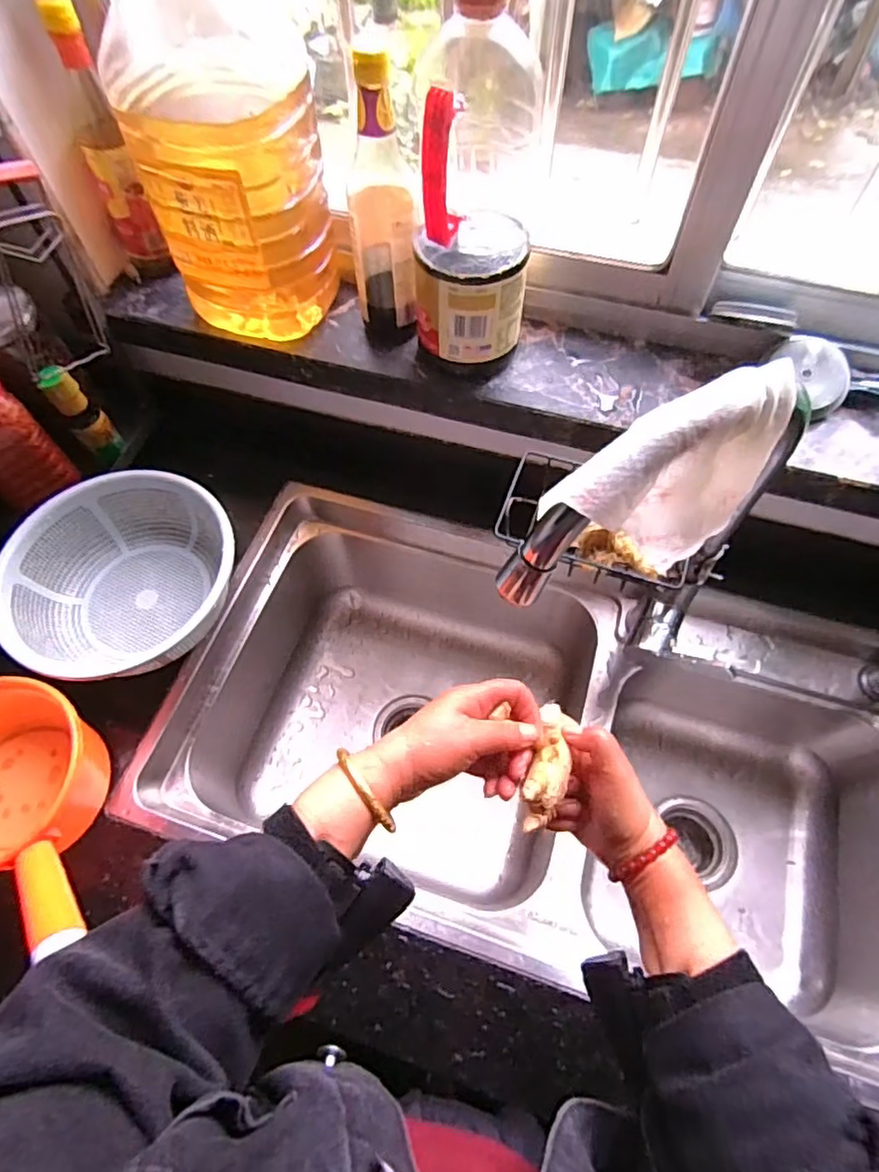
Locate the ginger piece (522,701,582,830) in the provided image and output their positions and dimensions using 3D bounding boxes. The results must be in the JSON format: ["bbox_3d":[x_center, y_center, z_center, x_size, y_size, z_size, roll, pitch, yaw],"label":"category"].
[{"bbox_3d":[0.077,0.122,0.410,0.025,0.029,0.086,15,52,9],"label":"ginger piece"}]

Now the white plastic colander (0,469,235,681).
[{"bbox_3d":[-0.336,-0.013,0.659,0.226,0.089,0.215,-1,62,1],"label":"white plastic colander"}]

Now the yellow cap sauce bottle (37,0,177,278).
[{"bbox_3d":[-0.341,-0.448,0.620,0.053,0.235,0.062,-10,62,-4],"label":"yellow cap sauce bottle"}]

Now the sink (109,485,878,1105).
[{"bbox_3d":[0.120,0.185,0.689,0.777,0.267,0.420,15,63,10],"label":"sink"}]

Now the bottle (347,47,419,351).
[{"bbox_3d":[-0.054,-0.342,0.559,0.060,0.235,0.070,-7,62,-2],"label":"bottle"}]

